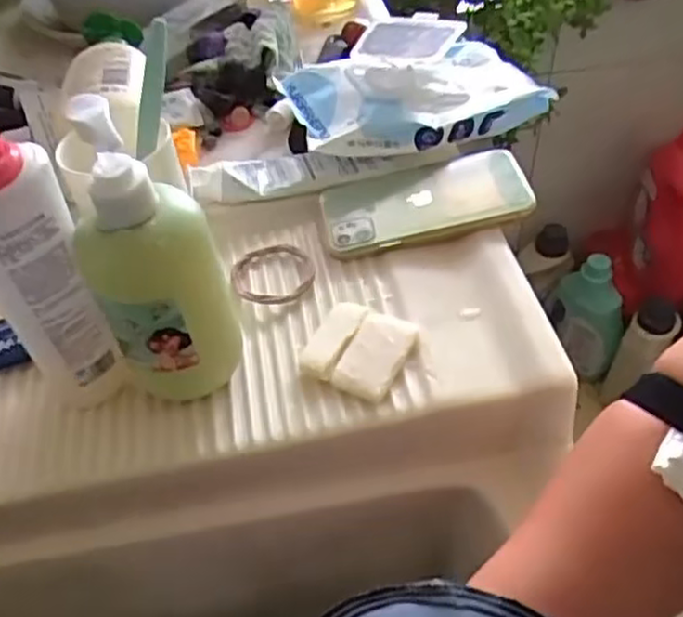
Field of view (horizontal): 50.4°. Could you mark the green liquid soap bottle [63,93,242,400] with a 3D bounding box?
[{"bbox_3d":[-0.098,-0.020,0.382,0.068,0.185,0.057,-18,48,-14],"label":"green liquid soap bottle"}]

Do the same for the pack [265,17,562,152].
[{"bbox_3d":[0.062,-0.190,0.587,0.202,0.074,0.117,-18,48,-14],"label":"pack"}]

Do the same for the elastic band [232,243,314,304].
[{"bbox_3d":[-0.049,-0.024,0.508,0.056,0.010,0.061,-1,46,1],"label":"elastic band"}]

